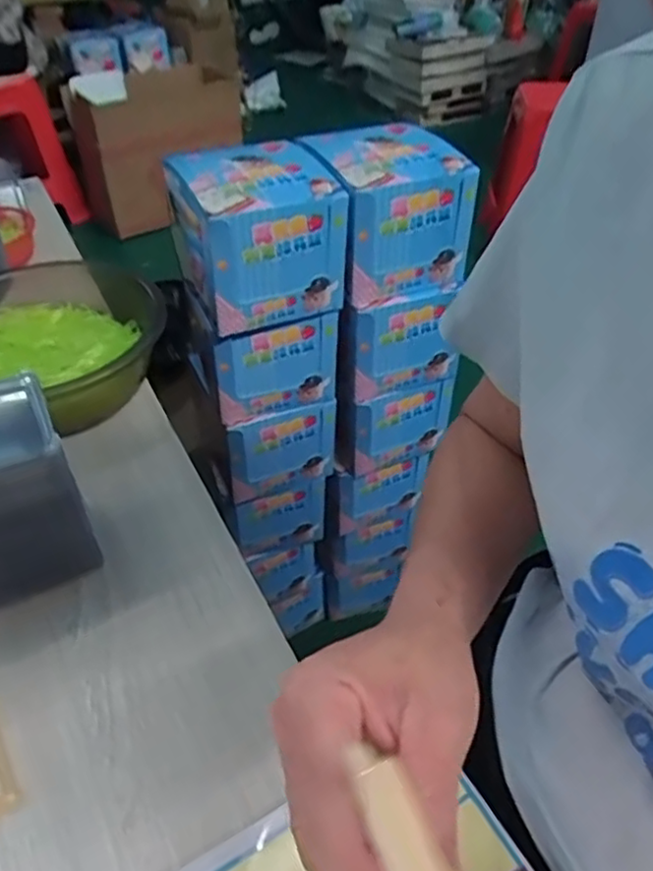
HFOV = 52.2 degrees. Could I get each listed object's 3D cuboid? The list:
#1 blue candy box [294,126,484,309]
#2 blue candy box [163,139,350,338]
[{"bbox_3d":[0.066,-0.262,0.765,0.150,0.131,0.171,-14,44,-12],"label":"blue candy box"},{"bbox_3d":[-0.078,-0.218,0.716,0.152,0.131,0.159,-20,45,-18],"label":"blue candy box"}]

